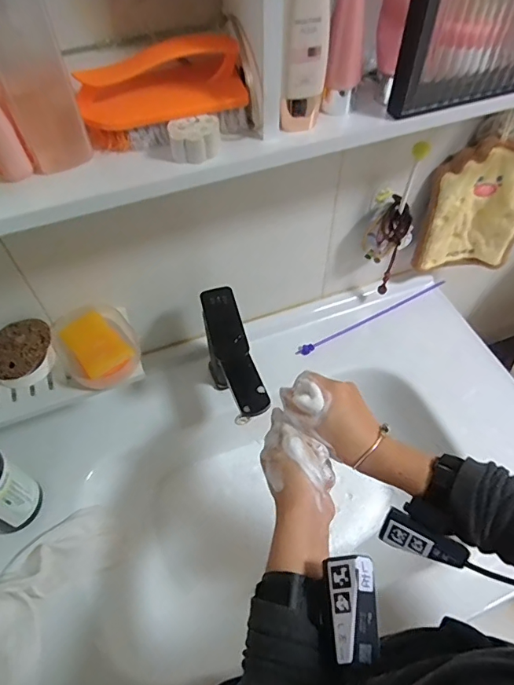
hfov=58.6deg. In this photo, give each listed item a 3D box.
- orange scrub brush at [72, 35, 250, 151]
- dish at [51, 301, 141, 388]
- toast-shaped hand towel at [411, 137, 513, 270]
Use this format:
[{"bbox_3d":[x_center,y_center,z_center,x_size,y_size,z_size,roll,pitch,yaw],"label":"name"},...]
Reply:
[{"bbox_3d":[-0.077,-0.208,0.376,0.133,0.061,0.045,-11,55,-7],"label":"orange scrub brush"},{"bbox_3d":[-0.202,-0.002,0.571,0.090,0.036,0.133,-34,61,-21],"label":"dish"},{"bbox_3d":[0.314,-0.189,0.664,0.145,0.199,0.040,0,55,1],"label":"toast-shaped hand towel"}]

